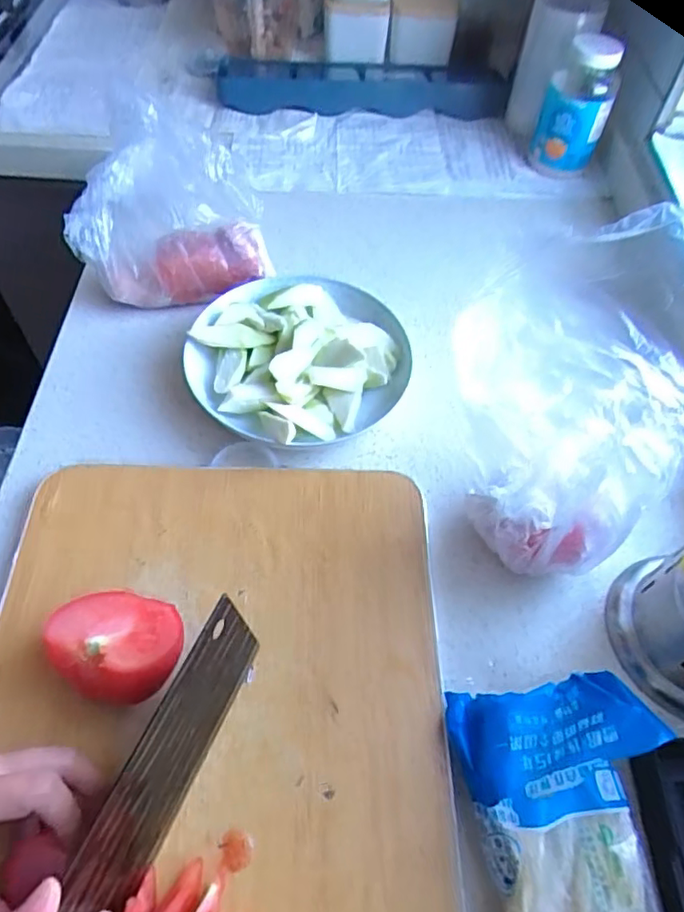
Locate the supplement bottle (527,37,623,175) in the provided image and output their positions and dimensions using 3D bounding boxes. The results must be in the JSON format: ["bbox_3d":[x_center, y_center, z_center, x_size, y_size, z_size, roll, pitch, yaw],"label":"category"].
[{"bbox_3d":[0.277,-0.414,0.727,0.078,0.122,0.078,19,58,10],"label":"supplement bottle"}]

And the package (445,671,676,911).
[{"bbox_3d":[0.136,0.225,0.319,0.104,0.044,0.212,-7,57,-9],"label":"package"}]

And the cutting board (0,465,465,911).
[{"bbox_3d":[-0.081,0.173,0.374,0.291,0.026,0.393,0,56,-2],"label":"cutting board"}]

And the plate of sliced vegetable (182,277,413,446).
[{"bbox_3d":[-0.036,-0.091,0.536,0.190,0.037,0.174,1,56,-2],"label":"plate of sliced vegetable"}]

